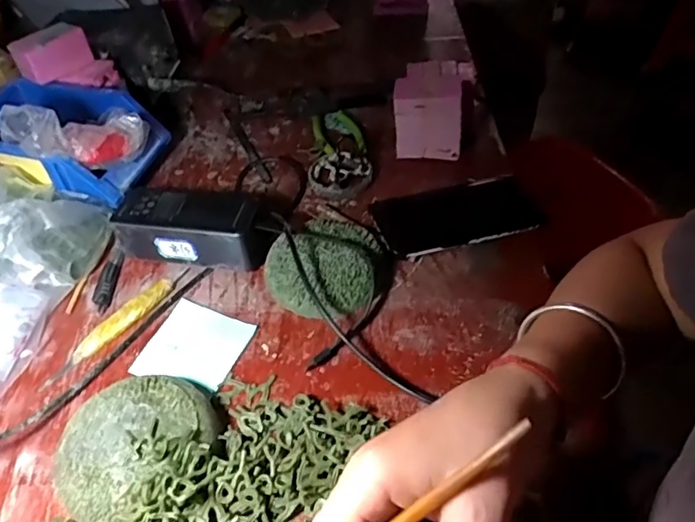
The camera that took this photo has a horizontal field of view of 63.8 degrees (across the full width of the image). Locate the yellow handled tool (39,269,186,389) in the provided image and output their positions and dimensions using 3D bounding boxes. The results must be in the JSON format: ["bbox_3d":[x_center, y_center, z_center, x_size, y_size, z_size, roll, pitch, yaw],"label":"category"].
[{"bbox_3d":[-0.190,0.050,0.470,0.017,0.013,0.146,29,54,24],"label":"yellow handled tool"}]

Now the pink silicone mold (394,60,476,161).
[{"bbox_3d":[0.093,-0.165,0.608,0.074,0.078,0.095,12,49,12],"label":"pink silicone mold"}]

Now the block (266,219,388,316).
[{"bbox_3d":[-0.018,0.005,0.498,0.101,0.026,0.099,0,48,0],"label":"block"}]

